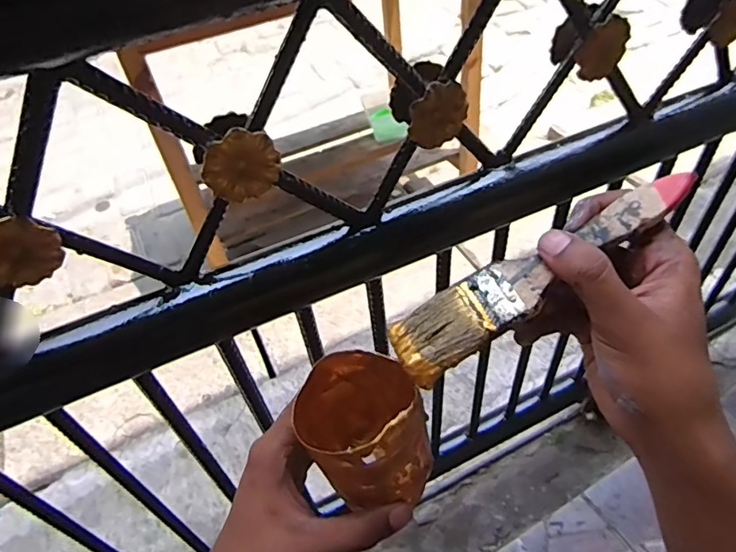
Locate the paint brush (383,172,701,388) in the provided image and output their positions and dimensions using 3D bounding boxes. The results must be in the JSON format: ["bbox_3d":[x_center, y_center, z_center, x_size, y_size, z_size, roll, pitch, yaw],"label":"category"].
[{"bbox_3d":[0.088,-0.003,0.263,0.167,0.010,0.034,-32,53,0],"label":"paint brush"}]

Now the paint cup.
[{"bbox_3d":[-0.001,0.087,0.306,0.071,0.074,0.073,-19,49,23],"label":"paint cup"}]

